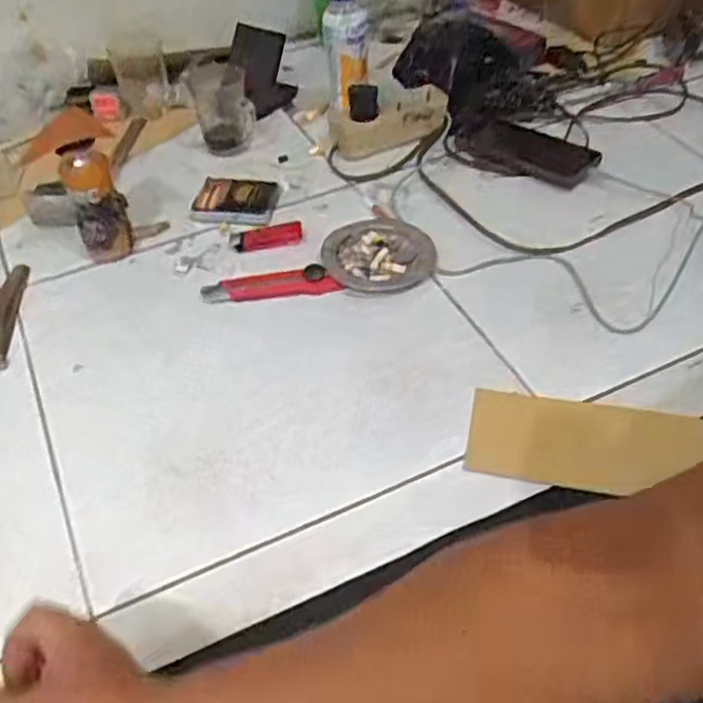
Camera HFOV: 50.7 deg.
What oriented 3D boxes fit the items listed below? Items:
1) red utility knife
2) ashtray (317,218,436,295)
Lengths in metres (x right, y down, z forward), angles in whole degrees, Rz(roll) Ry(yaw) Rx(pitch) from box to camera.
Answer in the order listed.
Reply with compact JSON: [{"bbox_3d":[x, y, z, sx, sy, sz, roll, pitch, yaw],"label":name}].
[{"bbox_3d":[-0.082,-0.070,0.757,0.141,0.013,0.037,-2,46,1],"label":"red utility knife"},{"bbox_3d":[0.029,-0.108,0.784,0.114,0.015,0.118,-1,46,2],"label":"ashtray"}]

